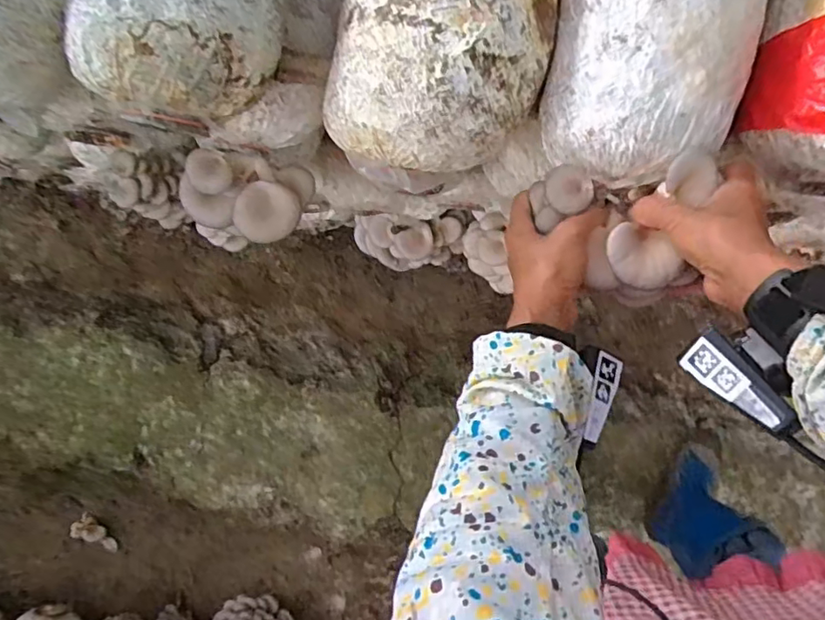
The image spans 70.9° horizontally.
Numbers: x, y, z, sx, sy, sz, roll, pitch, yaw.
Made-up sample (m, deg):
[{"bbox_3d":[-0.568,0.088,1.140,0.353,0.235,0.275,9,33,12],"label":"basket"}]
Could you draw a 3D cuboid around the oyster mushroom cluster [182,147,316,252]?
[{"bbox_3d":[-0.168,-0.108,0.581,0.122,0.055,0.092,10,93,1],"label":"oyster mushroom cluster"}]

